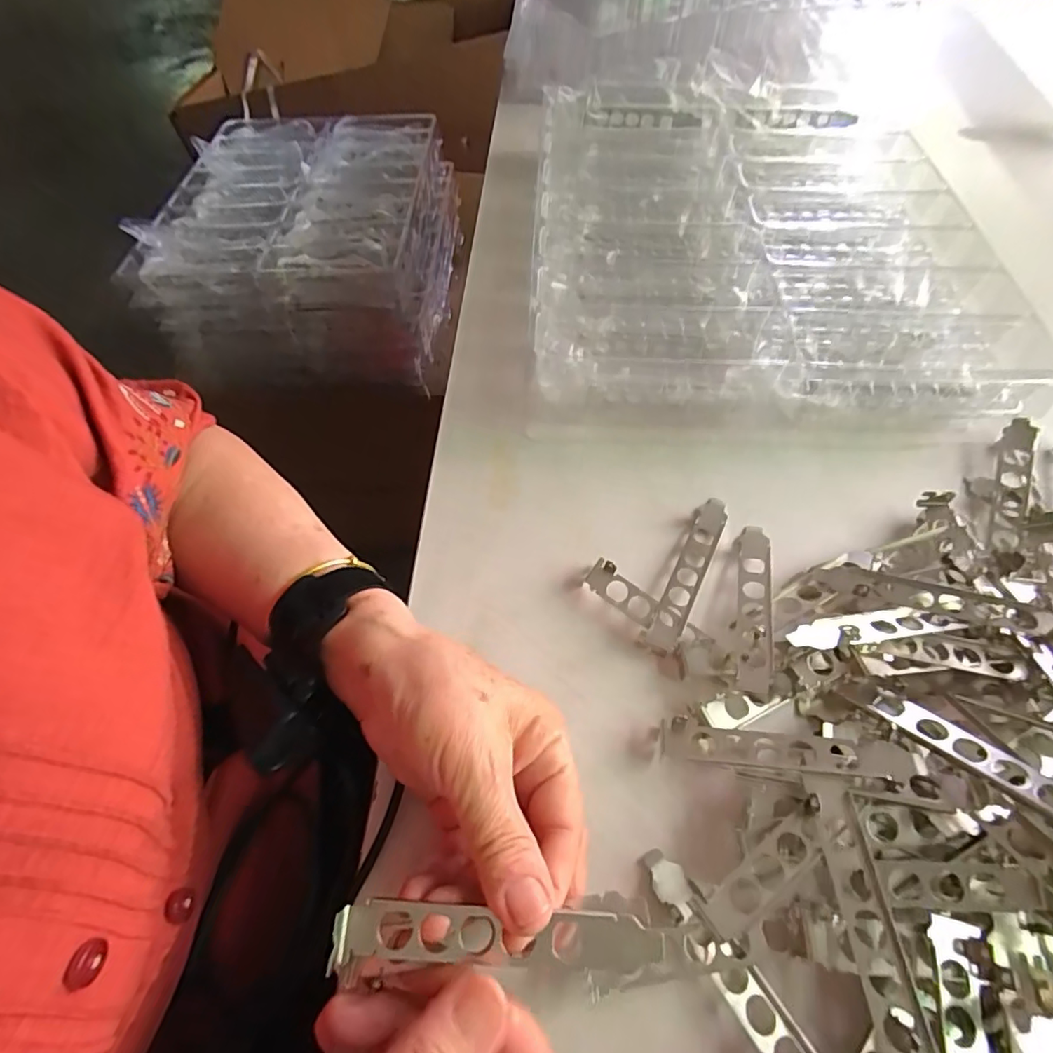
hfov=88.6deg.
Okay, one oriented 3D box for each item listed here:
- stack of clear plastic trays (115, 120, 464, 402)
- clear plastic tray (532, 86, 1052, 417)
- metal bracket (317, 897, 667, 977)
[{"bbox_3d":[-0.296,-0.410,0.802,0.344,0.181,0.404,1,58,1],"label":"stack of clear plastic trays"},{"bbox_3d":[0.182,-0.245,0.470,0.333,0.081,0.369,4,58,3],"label":"clear plastic tray"},{"bbox_3d":[-0.011,0.156,0.204,0.121,0.006,0.020,2,58,1],"label":"metal bracket"}]

